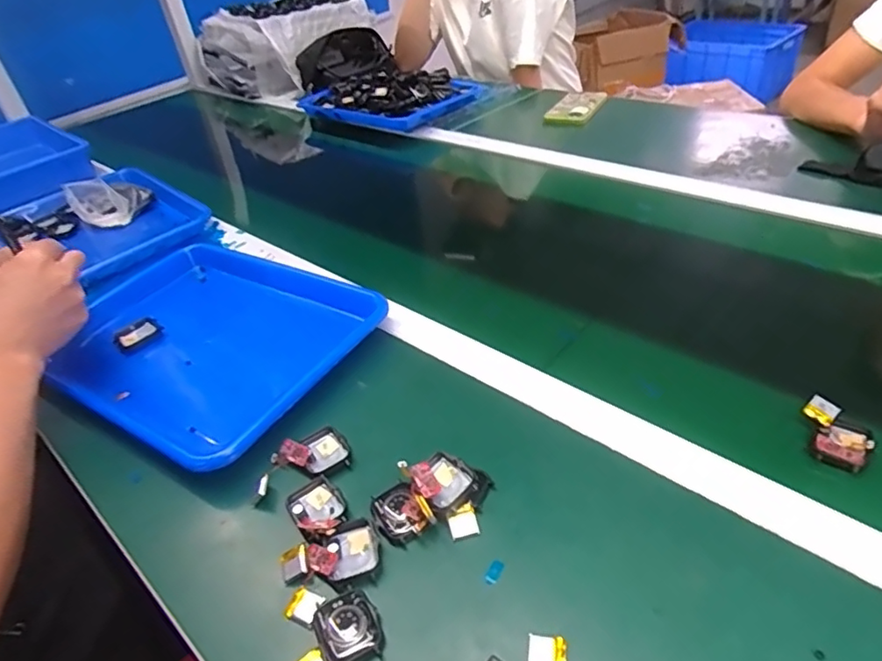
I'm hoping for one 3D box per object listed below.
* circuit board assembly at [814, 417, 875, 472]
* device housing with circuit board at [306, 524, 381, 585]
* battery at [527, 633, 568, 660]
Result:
[{"bbox_3d":[0.301,0.085,0.428,0.044,0.010,0.032,-35,45,-29],"label":"circuit board assembly"},{"bbox_3d":[-0.067,0.159,0.404,0.049,0.008,0.041,-17,39,-10],"label":"device housing with circuit board"},{"bbox_3d":[0.062,0.189,0.337,0.023,0.004,0.019,-3,39,8],"label":"battery"}]

